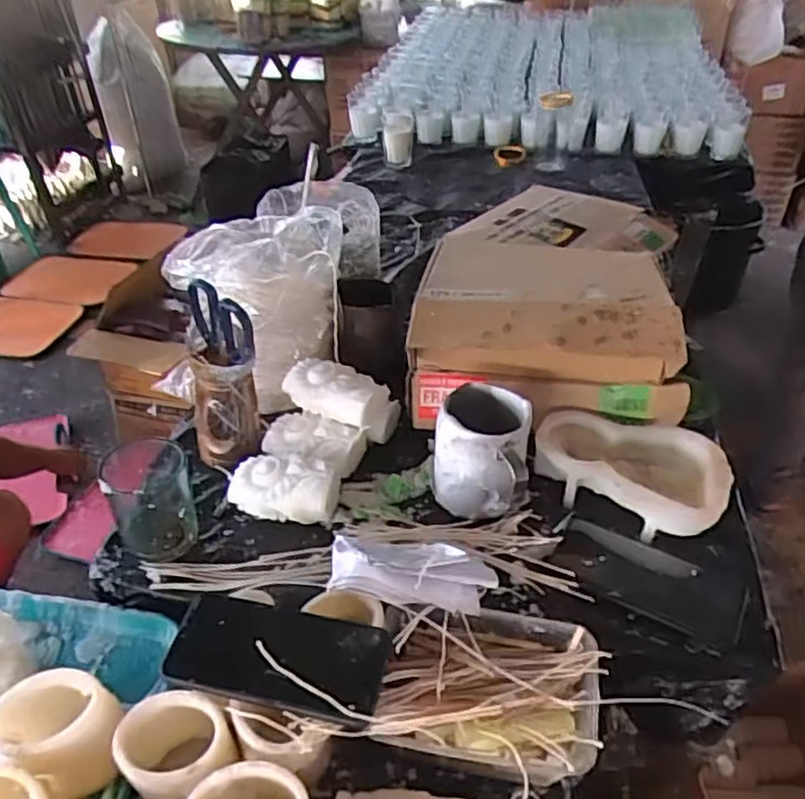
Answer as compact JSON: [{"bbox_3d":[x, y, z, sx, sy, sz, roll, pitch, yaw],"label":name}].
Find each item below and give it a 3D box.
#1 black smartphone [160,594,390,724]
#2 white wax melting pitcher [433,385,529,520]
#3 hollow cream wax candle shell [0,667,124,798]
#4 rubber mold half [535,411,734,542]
[{"bbox_3d":[-0.093,0.187,0.503,0.155,0.010,0.075,8,40,9],"label":"black smartphone"},{"bbox_3d":[0.082,0.051,0.666,0.094,0.099,0.098,13,41,15],"label":"white wax melting pitcher"},{"bbox_3d":[-0.247,0.250,0.500,0.075,0.079,0.070,0,39,0],"label":"hollow cream wax candle shell"},{"bbox_3d":[0.221,0.072,0.672,0.174,0.056,0.115,11,40,13],"label":"rubber mold half"}]

